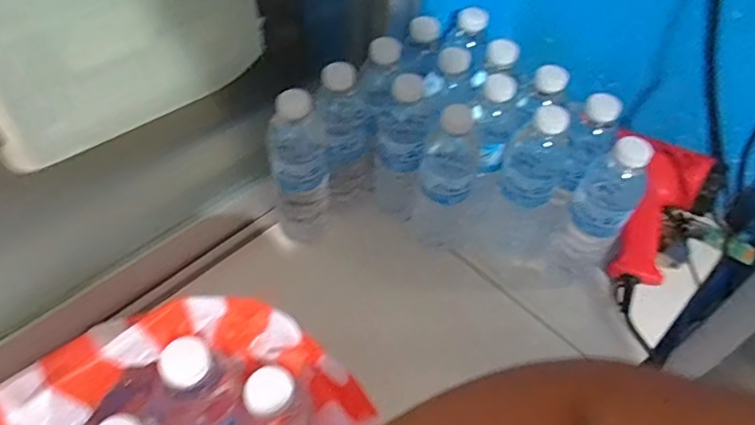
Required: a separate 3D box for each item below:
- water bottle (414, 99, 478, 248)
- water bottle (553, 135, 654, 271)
[{"bbox_3d":[0.076,-0.034,0.615,0.055,0.194,0.052,14,52,7],"label":"water bottle"},{"bbox_3d":[0.232,0.007,0.599,0.062,0.202,0.063,33,56,21],"label":"water bottle"}]

